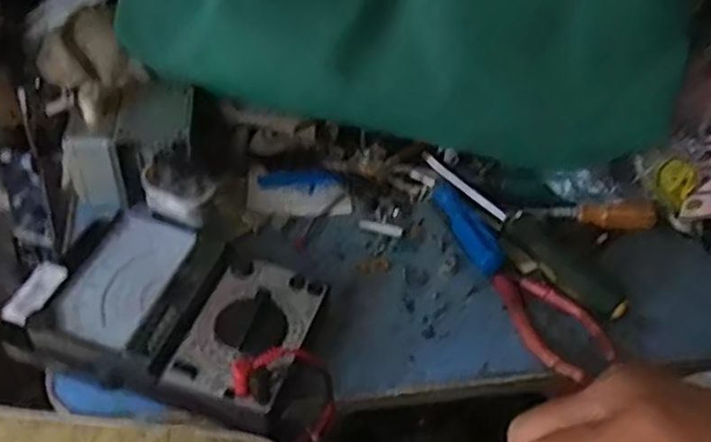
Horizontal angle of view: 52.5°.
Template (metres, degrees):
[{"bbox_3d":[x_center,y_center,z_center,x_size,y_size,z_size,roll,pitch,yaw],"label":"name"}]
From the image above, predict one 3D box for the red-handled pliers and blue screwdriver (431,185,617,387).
[{"bbox_3d":[0.117,0.038,0.538,0.048,0.022,0.183,-23,53,-20],"label":"red-handled pliers and blue screwdriver"}]

